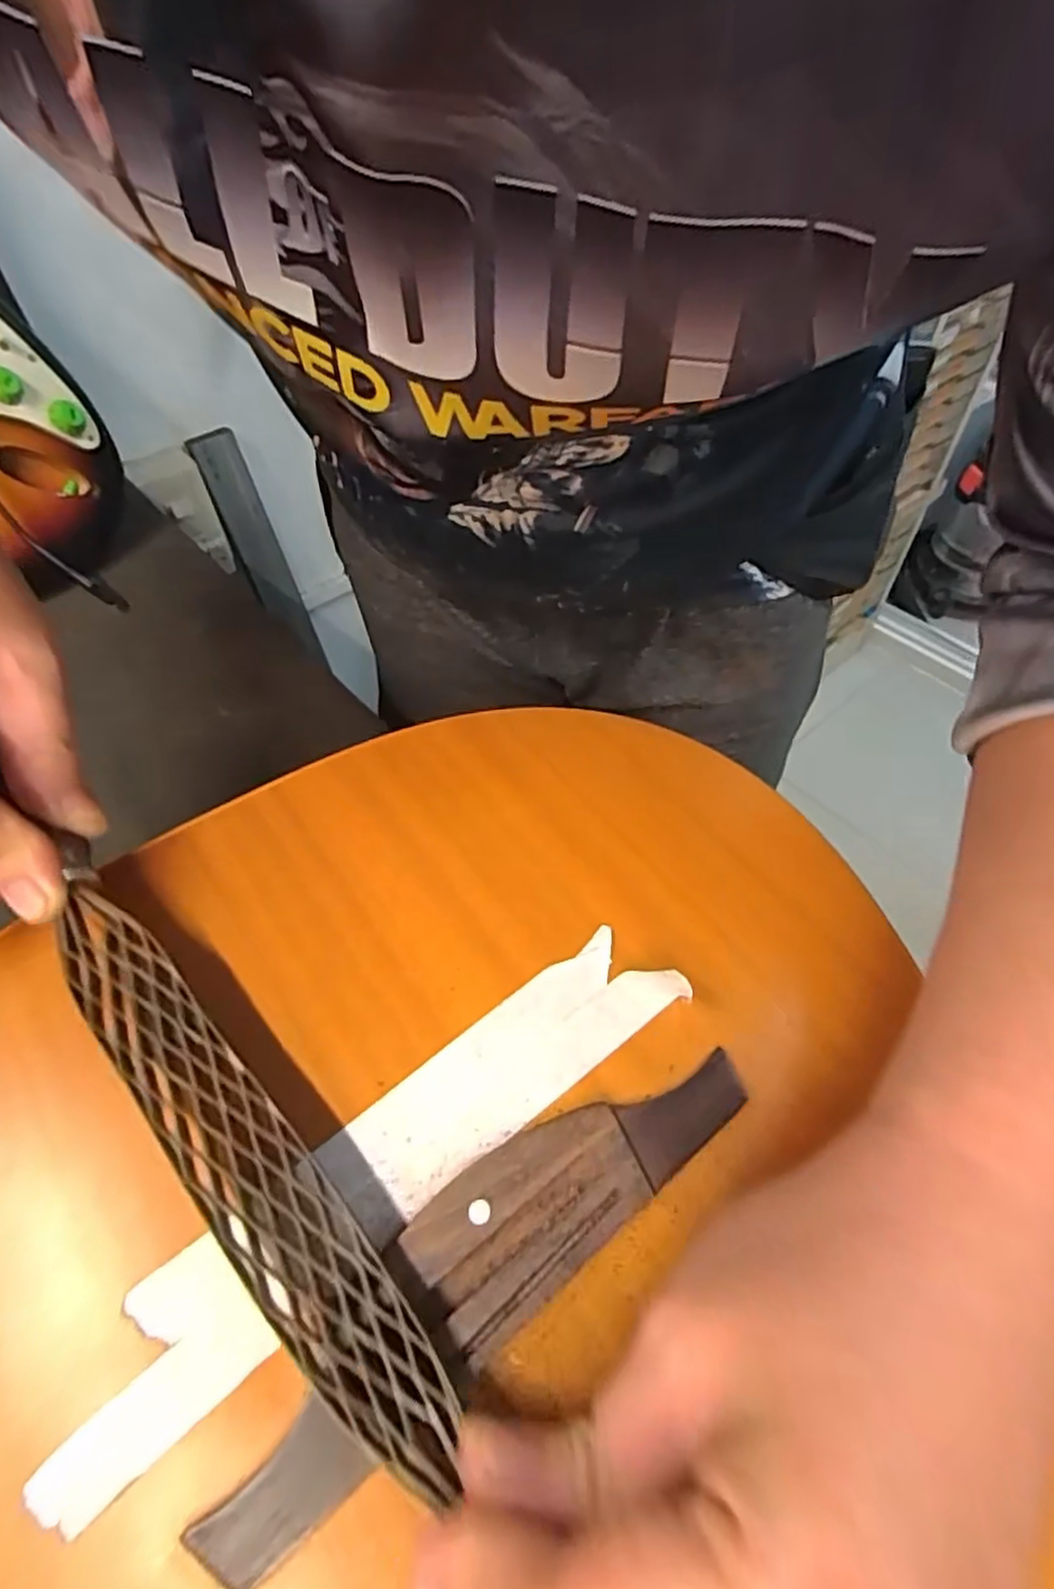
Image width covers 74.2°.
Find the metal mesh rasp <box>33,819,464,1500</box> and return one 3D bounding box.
[{"bbox_3d":[-0.091,0.091,0.199,0.028,0.006,0.204,-37,66,-24],"label":"metal mesh rasp"}]

